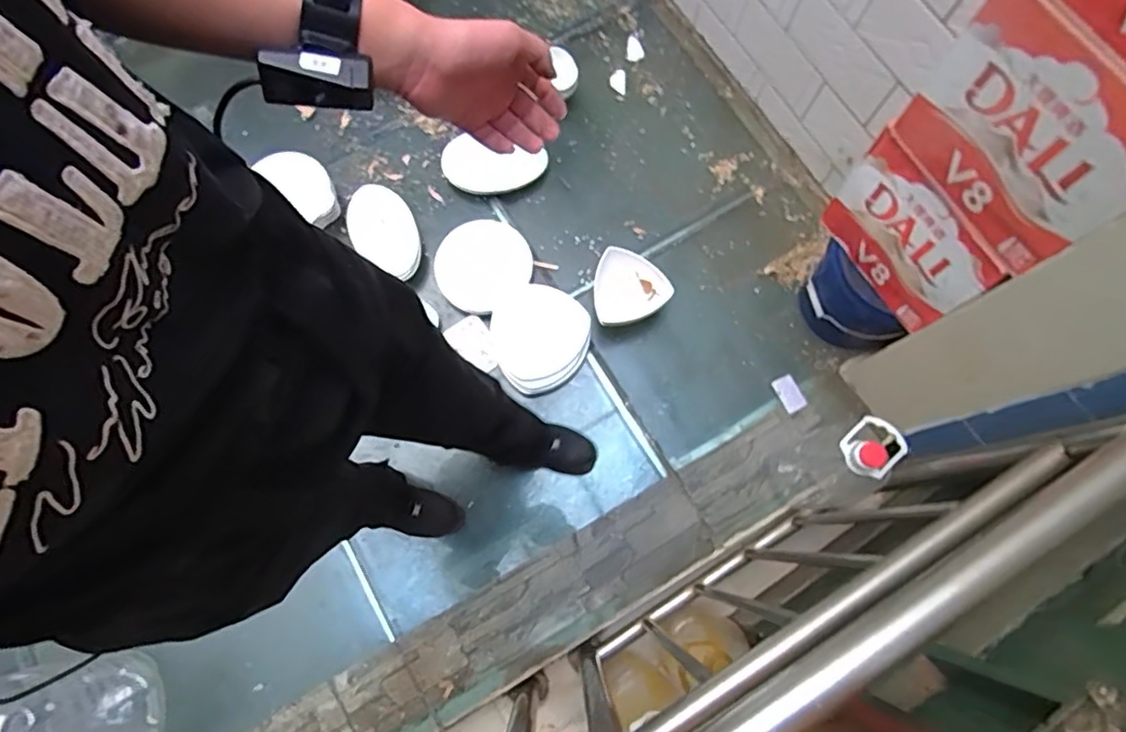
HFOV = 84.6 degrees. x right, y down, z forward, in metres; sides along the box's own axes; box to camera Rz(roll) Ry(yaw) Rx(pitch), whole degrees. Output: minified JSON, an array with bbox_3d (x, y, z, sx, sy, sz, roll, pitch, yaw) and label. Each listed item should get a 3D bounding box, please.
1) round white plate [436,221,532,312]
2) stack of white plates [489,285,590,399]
[{"bbox_3d":[-0.198,-0.251,1.505,0.230,0.034,0.228,0,75,1],"label":"round white plate"},{"bbox_3d":[-0.057,-0.071,1.457,0.235,0.057,0.238,-35,77,-8],"label":"stack of white plates"}]

